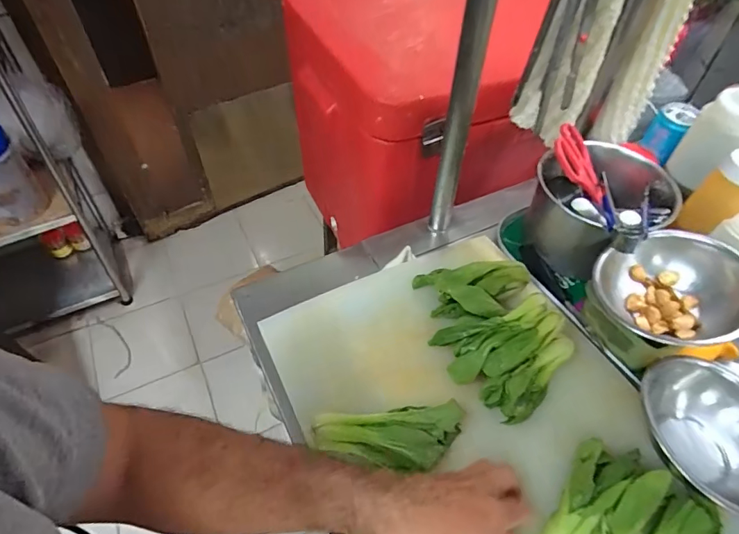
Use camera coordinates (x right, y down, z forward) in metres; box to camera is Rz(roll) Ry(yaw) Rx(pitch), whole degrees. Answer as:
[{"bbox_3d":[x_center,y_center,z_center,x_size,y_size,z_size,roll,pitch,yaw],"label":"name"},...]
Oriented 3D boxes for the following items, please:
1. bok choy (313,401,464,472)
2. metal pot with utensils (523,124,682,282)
[{"bbox_3d":[0.021,0.173,0.450,0.143,0.040,0.055,-5,52,-4],"label":"bok choy"},{"bbox_3d":[0.299,-0.077,0.619,0.181,0.138,0.174,0,52,0],"label":"metal pot with utensils"}]

